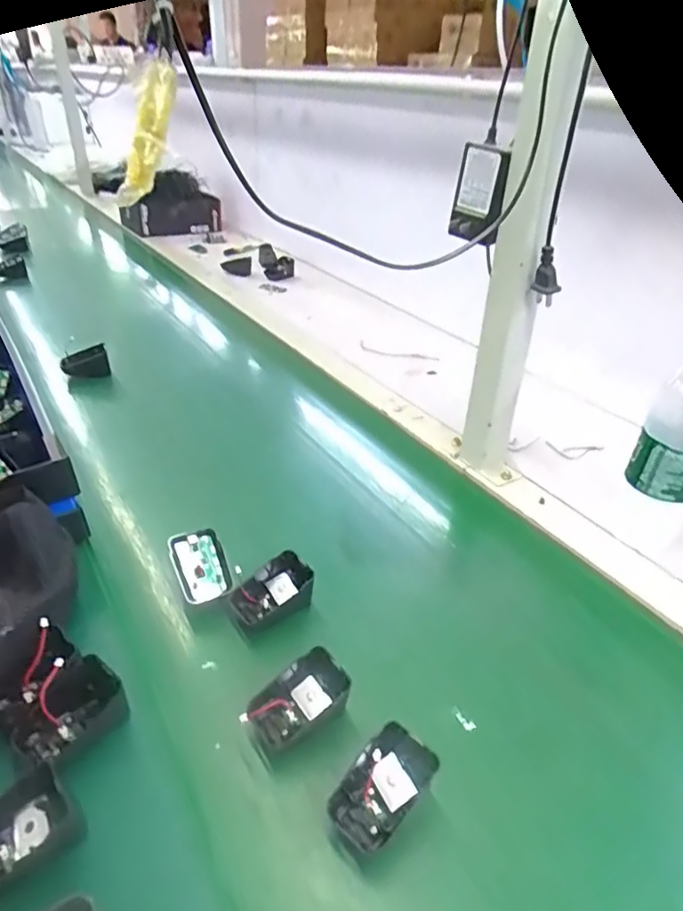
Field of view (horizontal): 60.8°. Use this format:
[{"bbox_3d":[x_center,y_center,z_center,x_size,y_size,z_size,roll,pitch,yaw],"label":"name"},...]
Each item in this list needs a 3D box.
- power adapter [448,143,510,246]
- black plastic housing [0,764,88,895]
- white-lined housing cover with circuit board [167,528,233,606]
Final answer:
[{"bbox_3d":[0.131,-0.248,0.553,0.047,0.079,0.036,5,36,12],"label":"power adapter"},{"bbox_3d":[-0.188,0.220,0.335,0.066,0.039,0.033,-28,42,-30],"label":"black plastic housing"},{"bbox_3d":[-0.125,0.097,0.518,0.042,0.009,0.066,-15,61,-23],"label":"white-lined housing cover with circuit board"}]

